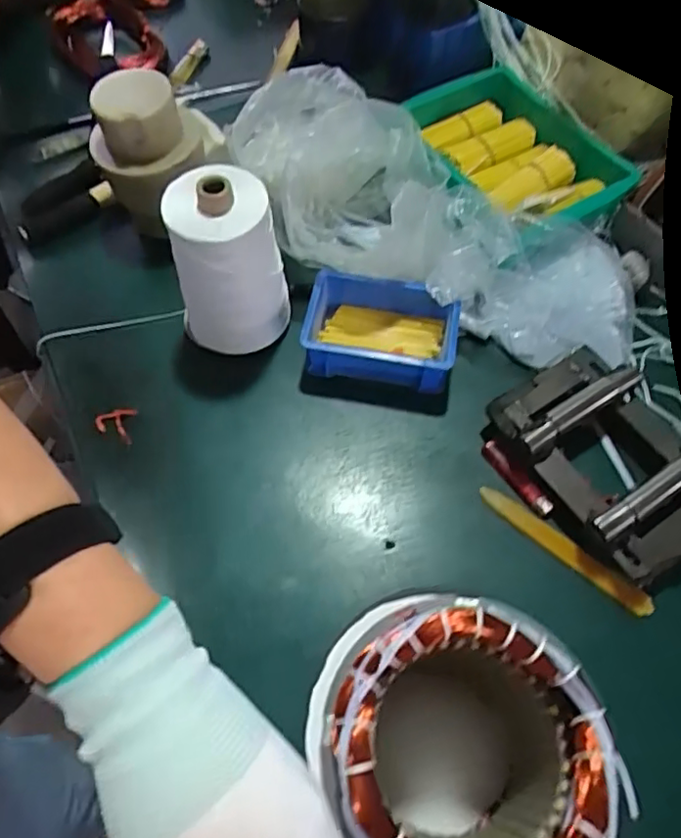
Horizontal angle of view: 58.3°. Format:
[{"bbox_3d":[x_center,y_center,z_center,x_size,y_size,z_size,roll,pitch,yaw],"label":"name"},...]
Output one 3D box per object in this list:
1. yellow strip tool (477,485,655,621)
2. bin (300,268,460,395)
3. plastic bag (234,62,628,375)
[{"bbox_3d":[0.188,0.108,0.515,0.159,0.013,0.022,38,69,19],"label":"yellow strip tool"},{"bbox_3d":[0.040,-0.083,0.588,0.138,0.053,0.089,9,62,6],"label":"bin"},{"bbox_3d":[0.084,-0.211,0.621,0.458,0.088,0.217,24,65,13],"label":"plastic bag"}]

